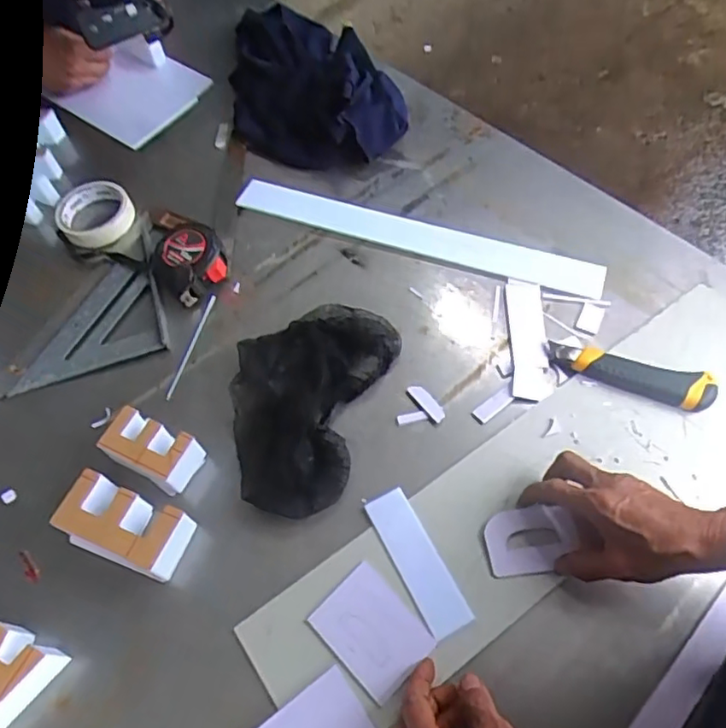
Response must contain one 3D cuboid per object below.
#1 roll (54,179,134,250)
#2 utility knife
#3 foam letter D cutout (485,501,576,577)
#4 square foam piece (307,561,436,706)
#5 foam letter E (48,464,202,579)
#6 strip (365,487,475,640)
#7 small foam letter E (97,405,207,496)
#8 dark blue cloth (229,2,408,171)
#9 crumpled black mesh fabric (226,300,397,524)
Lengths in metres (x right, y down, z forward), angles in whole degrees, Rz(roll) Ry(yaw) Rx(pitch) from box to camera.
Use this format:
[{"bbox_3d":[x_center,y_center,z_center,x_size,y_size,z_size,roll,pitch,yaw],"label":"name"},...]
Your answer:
[{"bbox_3d":[-0.346,-0.194,0.781,0.093,0.030,0.111,-30,62,-13],"label":"roll"},{"bbox_3d":[0.272,0.012,0.615,0.162,0.022,0.038,14,62,12],"label":"utility knife"},{"bbox_3d":[0.148,0.157,0.538,0.076,0.017,0.056,-6,60,1],"label":"foam letter D cutout"},{"bbox_3d":[0.008,0.226,0.515,0.070,0.004,0.090,-41,65,-18],"label":"square foam piece"},{"bbox_3d":[-0.218,0.151,0.557,0.115,0.047,0.061,19,63,14],"label":"foam letter E"},{"bbox_3d":[0.048,0.177,0.547,0.040,0.004,0.131,-26,62,-11],"label":"strip"},{"bbox_3d":[-0.203,0.085,0.589,0.092,0.045,0.052,23,64,16],"label":"small foam letter E"},{"bbox_3d":[-0.073,-0.427,0.855,0.234,0.102,0.342,-9,60,-1],"label":"dark blue cloth"},{"bbox_3d":[-0.067,0.029,0.623,0.154,0.042,0.244,17,62,13],"label":"crumpled black mesh fabric"}]

